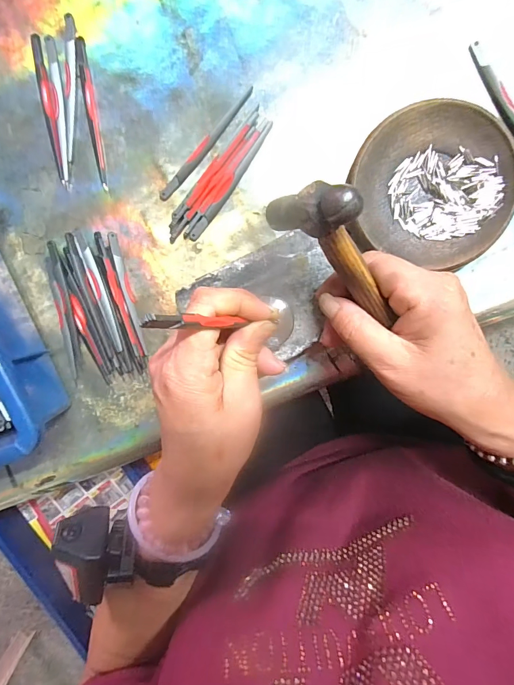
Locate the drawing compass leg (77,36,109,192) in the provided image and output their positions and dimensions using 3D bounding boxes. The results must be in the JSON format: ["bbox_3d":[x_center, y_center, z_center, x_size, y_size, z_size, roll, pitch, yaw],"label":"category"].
[{"bbox_3d":[-0.128,-0.176,0.283,0.009,0.004,0.108,-6,98,6],"label":"drawing compass leg"}]

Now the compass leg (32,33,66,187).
[{"bbox_3d":[-0.160,-0.180,0.284,0.013,0.004,0.104,-5,98,6],"label":"compass leg"}]

